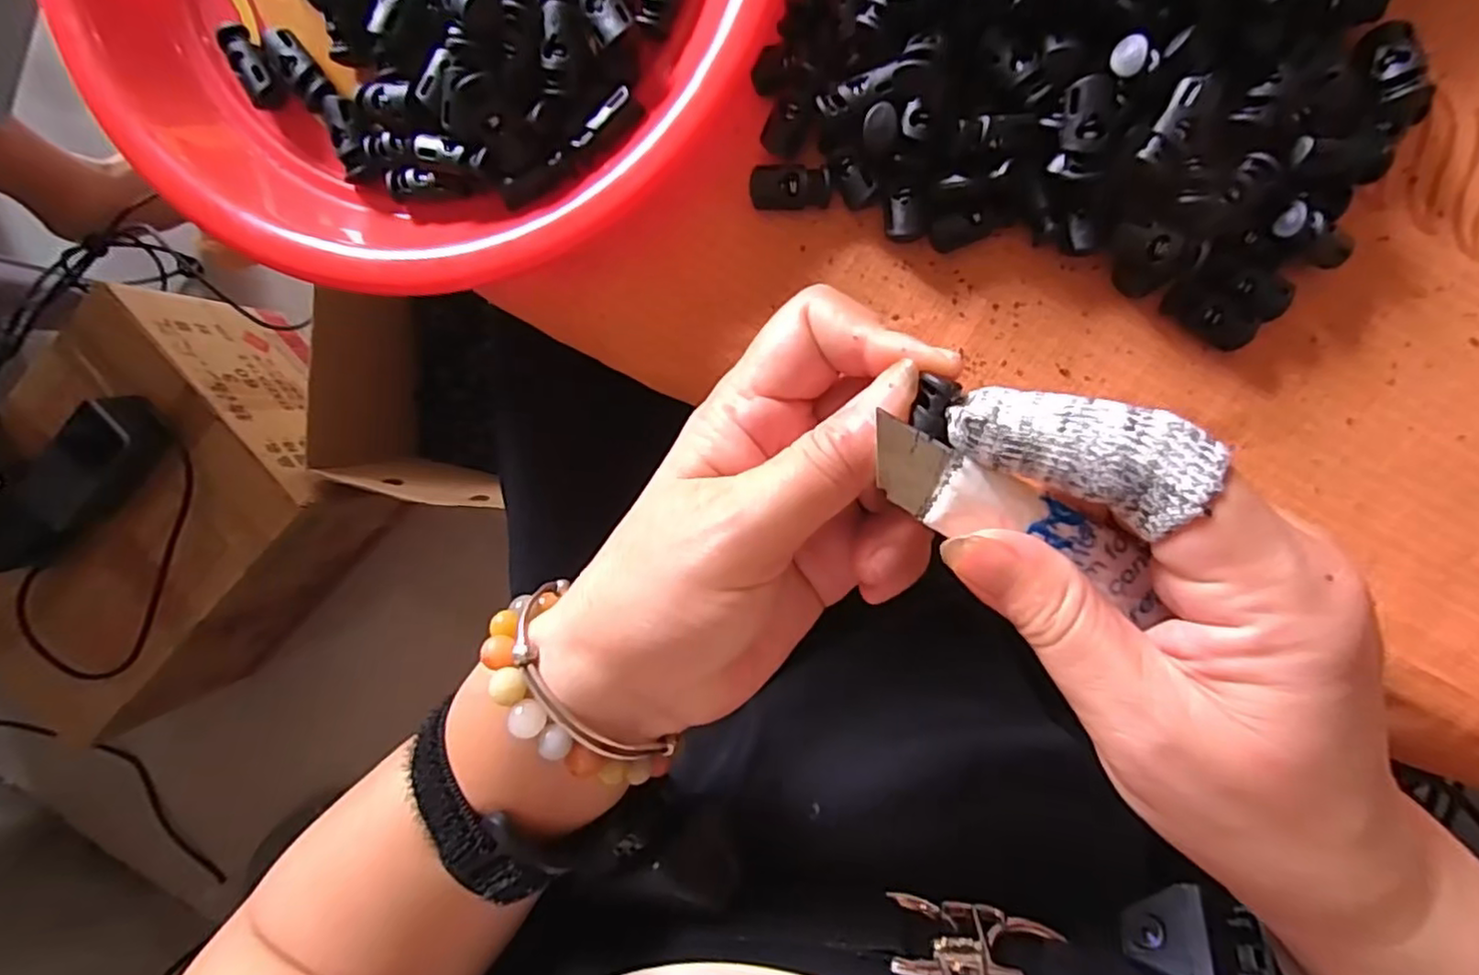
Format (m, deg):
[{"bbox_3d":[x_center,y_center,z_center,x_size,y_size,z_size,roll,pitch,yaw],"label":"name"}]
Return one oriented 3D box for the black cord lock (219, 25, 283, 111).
[{"bbox_3d":[-0.175,-0.153,0.240,0.013,0.009,0.029,-18,94,8],"label":"black cord lock"}]

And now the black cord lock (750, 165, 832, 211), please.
[{"bbox_3d":[0.018,-0.102,0.227,0.026,0.009,0.015,3,97,6],"label":"black cord lock"}]

